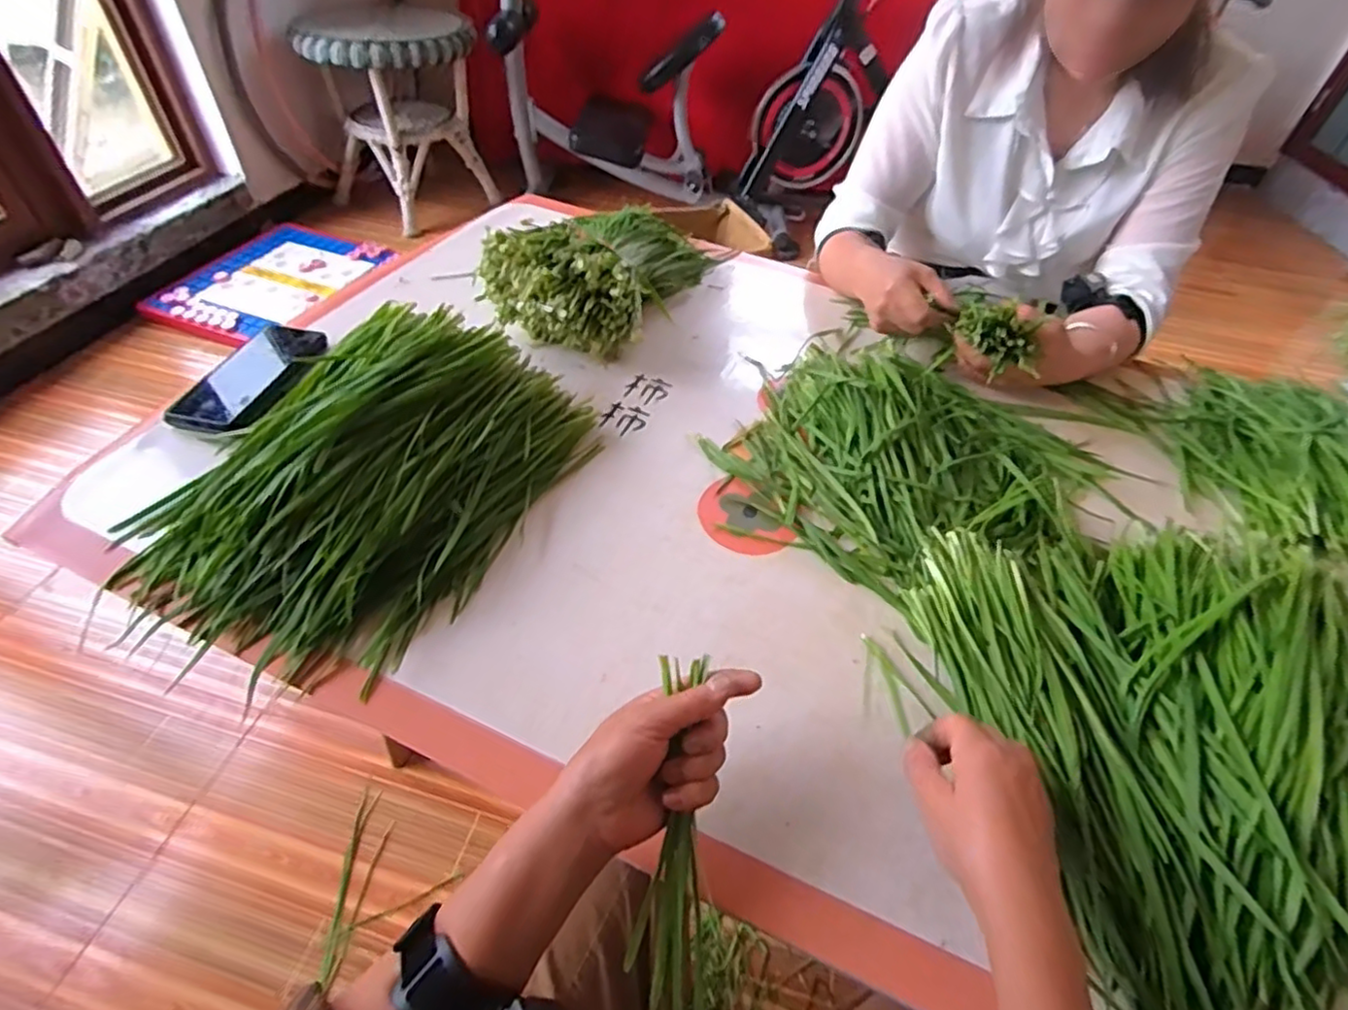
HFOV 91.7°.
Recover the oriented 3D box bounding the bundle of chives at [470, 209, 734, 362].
[{"bbox_3d":[-0.070,-0.310,0.806,0.179,0.137,0.345,20,51,13],"label":"bundle of chives"}]

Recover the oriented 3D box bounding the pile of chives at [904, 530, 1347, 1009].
[{"bbox_3d":[0.385,0.149,0.455,0.331,0.070,0.348,-6,50,-9],"label":"pile of chives"}]

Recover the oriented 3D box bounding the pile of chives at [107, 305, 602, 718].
[{"bbox_3d":[-0.258,-0.031,0.555,0.250,0.089,0.362,27,53,18],"label":"pile of chives"}]

